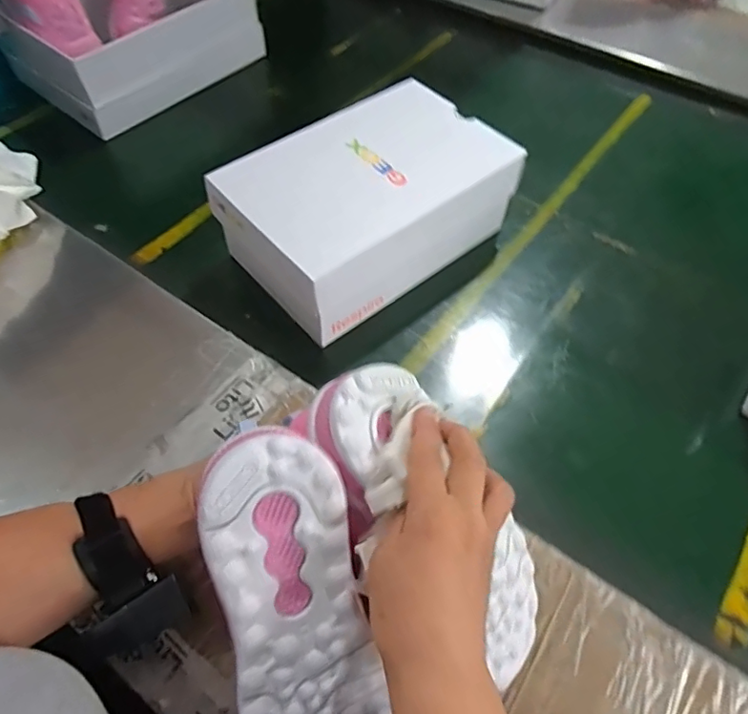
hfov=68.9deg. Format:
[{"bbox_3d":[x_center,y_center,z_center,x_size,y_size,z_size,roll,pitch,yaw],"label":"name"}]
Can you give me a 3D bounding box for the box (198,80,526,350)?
[{"bbox_3d":[-0.007,-0.169,0.618,0.284,0.119,0.183,-36,64,-22],"label":"box"}]

